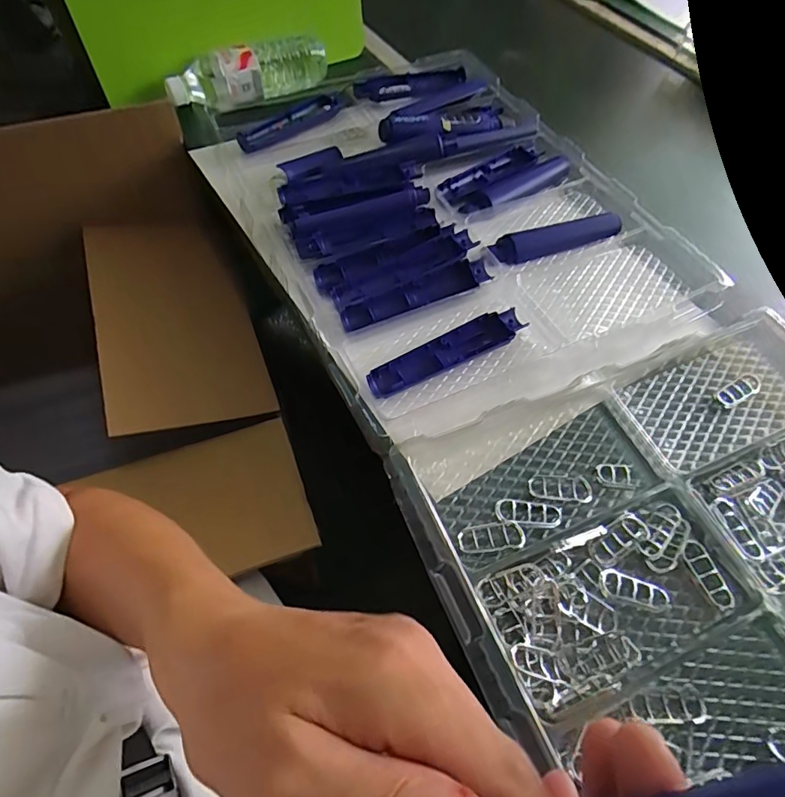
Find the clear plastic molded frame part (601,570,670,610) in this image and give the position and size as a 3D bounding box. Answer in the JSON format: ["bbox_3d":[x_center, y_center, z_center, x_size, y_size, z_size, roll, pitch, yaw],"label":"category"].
[{"bbox_3d":[0.185,0.146,0.386,0.054,0.009,0.018,13,58,6],"label":"clear plastic molded frame part"}]

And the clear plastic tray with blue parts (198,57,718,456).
[{"bbox_3d":[0.050,-0.239,0.626,0.446,0.055,0.592,-22,61,-19],"label":"clear plastic tray with blue parts"}]

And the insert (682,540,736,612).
[{"bbox_3d":[0.247,0.138,0.397,0.019,0.008,0.053,-29,66,8],"label":"insert"}]

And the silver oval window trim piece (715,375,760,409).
[{"bbox_3d":[0.343,-0.008,0.499,0.058,0.004,0.021,-25,62,-17],"label":"silver oval window trim piece"}]

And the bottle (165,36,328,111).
[{"bbox_3d":[-0.202,-0.466,0.739,0.240,0.073,0.062,-28,63,-18],"label":"bottle"}]

